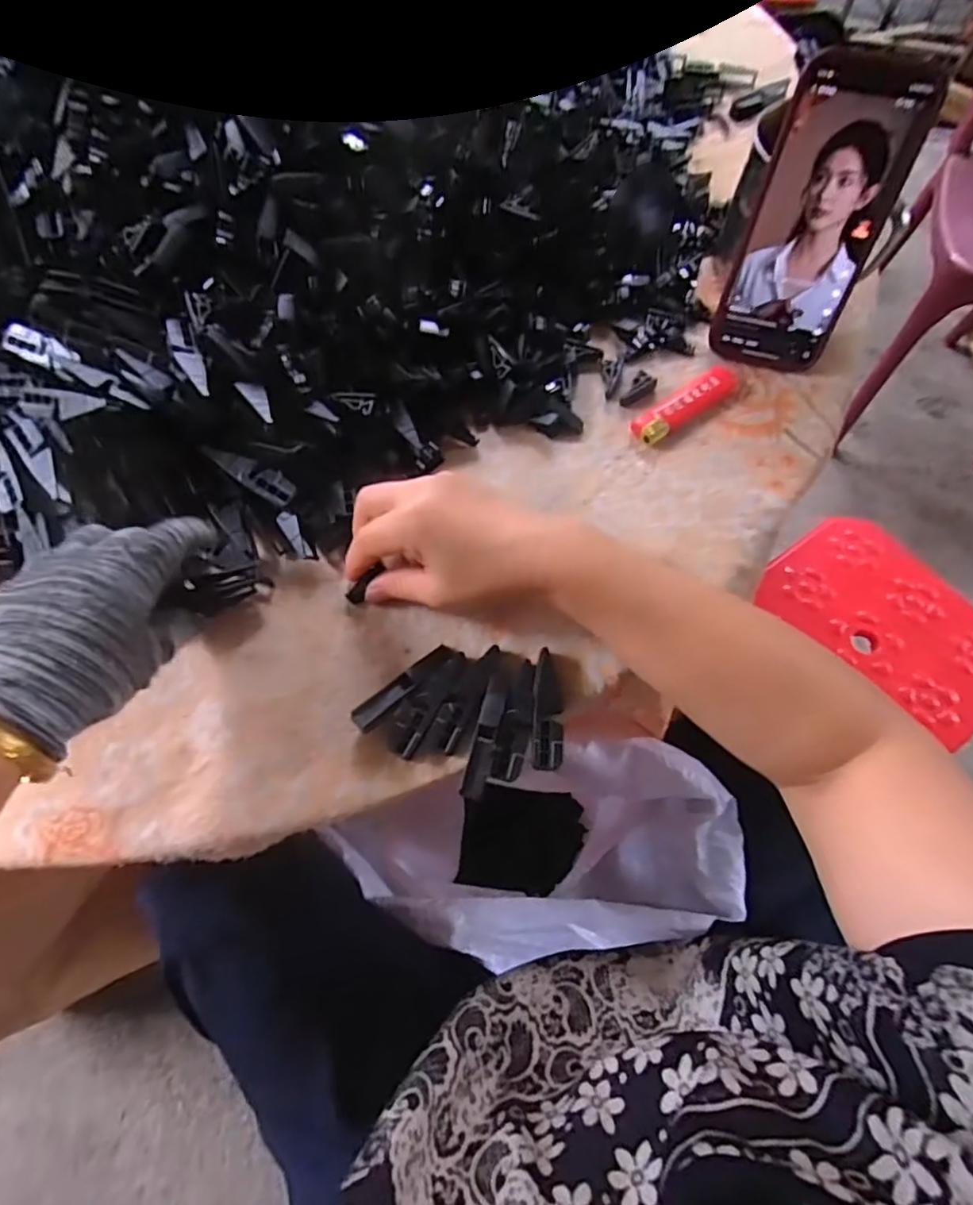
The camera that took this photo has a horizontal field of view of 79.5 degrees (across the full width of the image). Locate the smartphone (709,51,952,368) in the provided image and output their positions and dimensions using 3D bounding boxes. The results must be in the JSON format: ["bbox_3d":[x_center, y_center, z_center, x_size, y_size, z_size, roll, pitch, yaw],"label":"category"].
[{"bbox_3d":[0.197,-0.226,0.355,0.074,0.157,0.008,18,43,11],"label":"smartphone"}]

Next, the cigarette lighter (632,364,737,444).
[{"bbox_3d":[0.133,-0.133,0.393,0.075,0.011,0.022,-34,72,-10],"label":"cigarette lighter"}]

